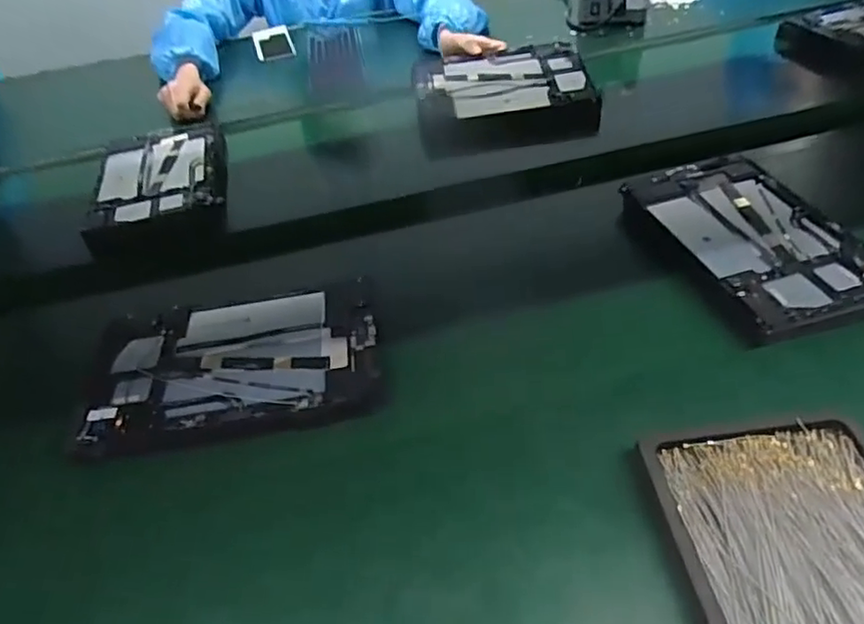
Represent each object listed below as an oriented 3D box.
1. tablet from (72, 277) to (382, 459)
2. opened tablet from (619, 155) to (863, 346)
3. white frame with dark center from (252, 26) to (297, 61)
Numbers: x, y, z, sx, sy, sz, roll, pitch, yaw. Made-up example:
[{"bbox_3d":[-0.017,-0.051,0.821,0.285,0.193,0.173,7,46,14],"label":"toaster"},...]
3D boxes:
[{"bbox_3d":[-0.172,0.042,0.548,0.243,0.014,0.162,-10,44,-3],"label":"tablet"},{"bbox_3d":[0.310,-0.074,0.607,0.147,0.022,0.248,-16,45,-9],"label":"opened tablet"},{"bbox_3d":[-0.295,-0.502,1.168,0.068,0.004,0.129,-11,50,-14],"label":"white frame with dark center"}]

